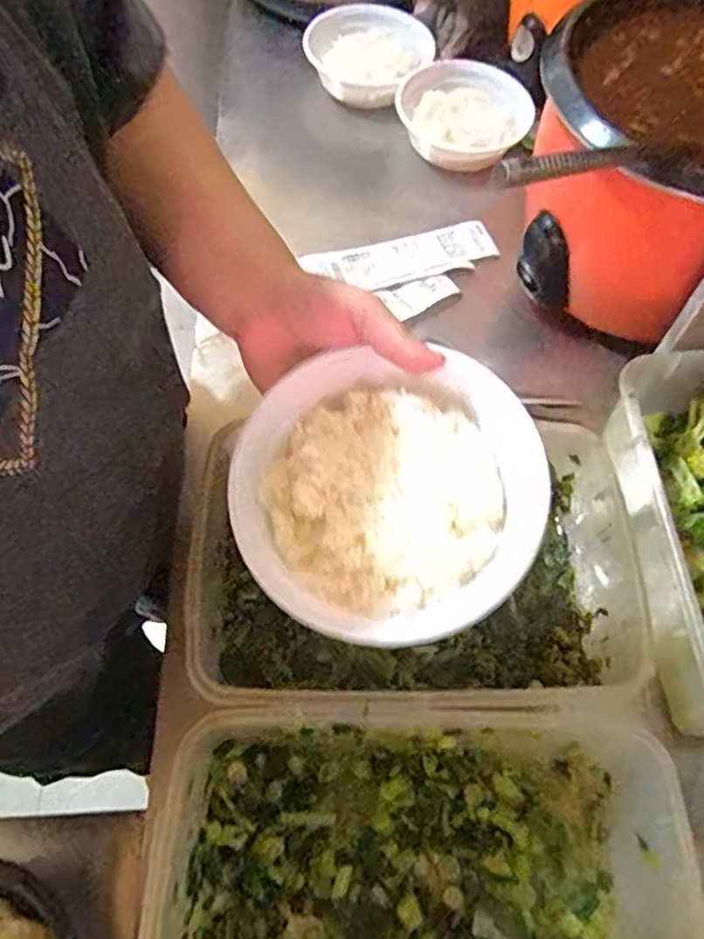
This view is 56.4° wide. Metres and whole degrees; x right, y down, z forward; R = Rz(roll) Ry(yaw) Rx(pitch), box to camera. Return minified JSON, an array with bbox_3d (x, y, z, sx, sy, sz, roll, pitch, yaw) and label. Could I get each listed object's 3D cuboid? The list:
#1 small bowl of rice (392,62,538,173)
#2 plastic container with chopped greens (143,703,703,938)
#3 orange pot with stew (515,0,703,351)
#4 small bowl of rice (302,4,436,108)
[{"bbox_3d":[0.139,-0.443,0.832,0.163,0.064,0.139,37,67,17],"label":"small bowl of rice"},{"bbox_3d":[0.046,0.271,0.409,0.326,0.098,0.228,0,62,-1],"label":"plastic container with chopped greens"},{"bbox_3d":[0.296,-0.270,0.632,0.273,0.211,0.317,12,62,5],"label":"orange pot with stew"},{"bbox_3d":[0.019,-0.543,0.881,0.153,0.074,0.146,30,65,14],"label":"small bowl of rice"}]

